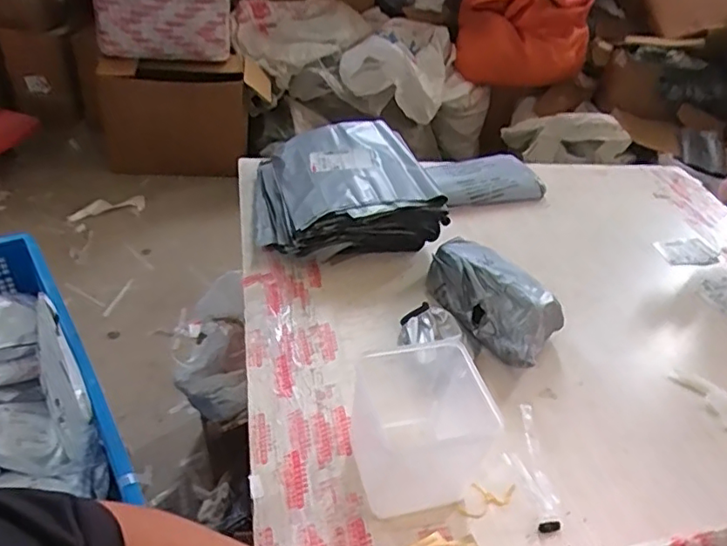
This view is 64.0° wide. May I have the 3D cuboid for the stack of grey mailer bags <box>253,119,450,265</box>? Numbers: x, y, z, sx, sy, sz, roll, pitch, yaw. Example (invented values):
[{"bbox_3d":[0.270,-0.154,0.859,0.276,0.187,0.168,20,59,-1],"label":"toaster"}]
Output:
[{"bbox_3d":[-0.045,-0.169,1.190,0.347,0.137,0.331,-3,43,-14],"label":"stack of grey mailer bags"}]

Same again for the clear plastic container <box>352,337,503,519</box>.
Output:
[{"bbox_3d":[0.068,0.200,0.753,0.155,0.163,0.177,3,42,-8],"label":"clear plastic container"}]

